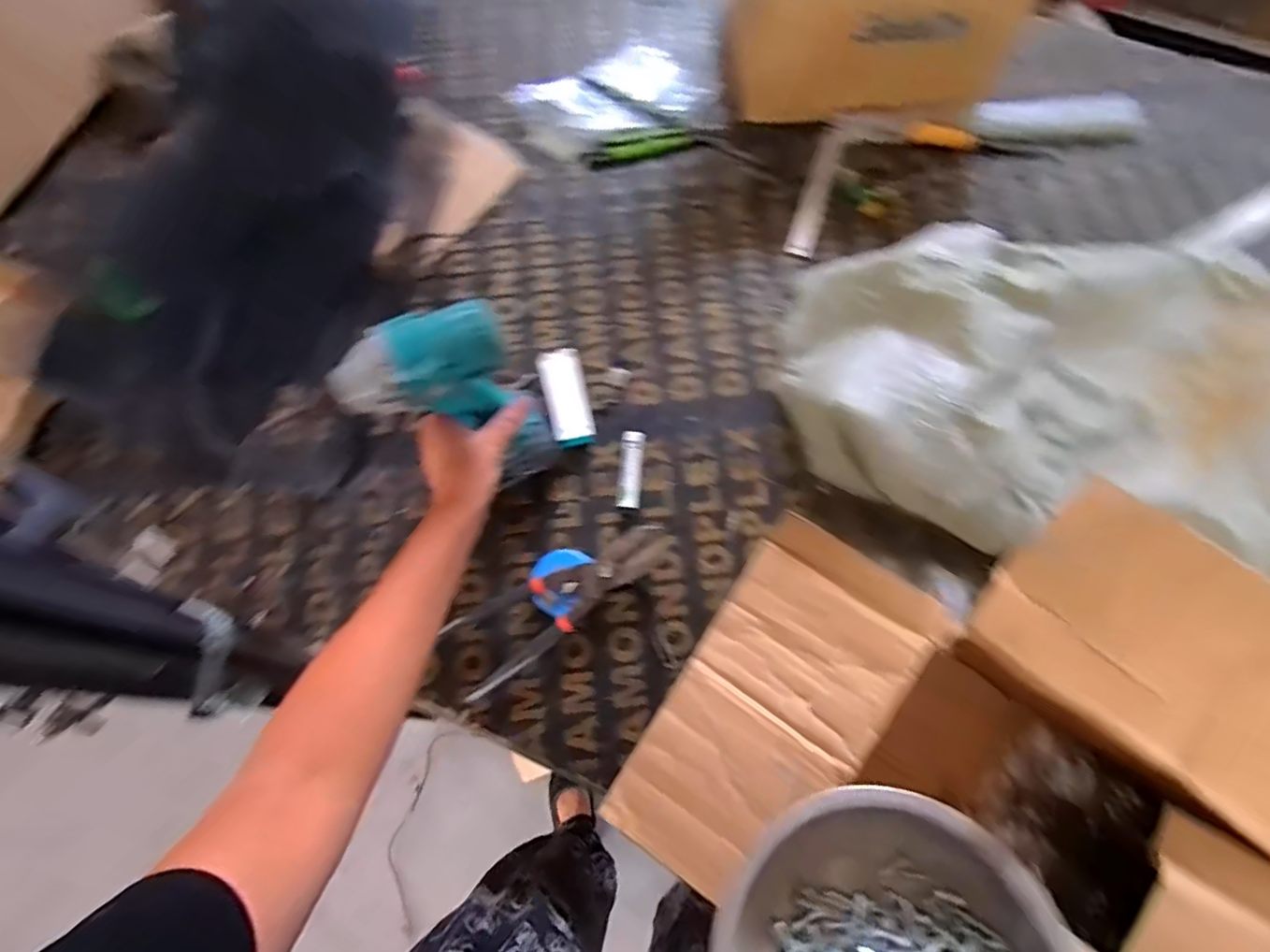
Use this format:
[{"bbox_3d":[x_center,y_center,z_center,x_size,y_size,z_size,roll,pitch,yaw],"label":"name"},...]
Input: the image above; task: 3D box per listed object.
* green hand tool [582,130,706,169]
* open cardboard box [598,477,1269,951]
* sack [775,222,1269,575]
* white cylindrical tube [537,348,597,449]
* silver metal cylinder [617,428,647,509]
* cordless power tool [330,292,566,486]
[{"bbox_3d":[0.013,-0.459,0.802,0.169,0.013,0.041,-19,73,-5],"label":"green hand tool"},{"bbox_3d":[0.288,0.235,0.458,0.485,0.241,0.390,36,77,12],"label":"open cardboard box"},{"bbox_3d":[0.458,-0.096,0.613,0.580,0.126,0.362,6,73,3],"label":"sack"},{"bbox_3d":[-0.080,-0.091,0.665,0.047,0.036,0.121,-13,72,-3],"label":"white cylindrical tube"},{"bbox_3d":[-0.004,-0.007,0.646,0.025,0.018,0.090,5,72,3],"label":"silver metal cylinder"},{"bbox_3d":[-0.138,-0.055,0.526,0.126,0.259,0.078,-15,72,12],"label":"cordless power tool"}]

